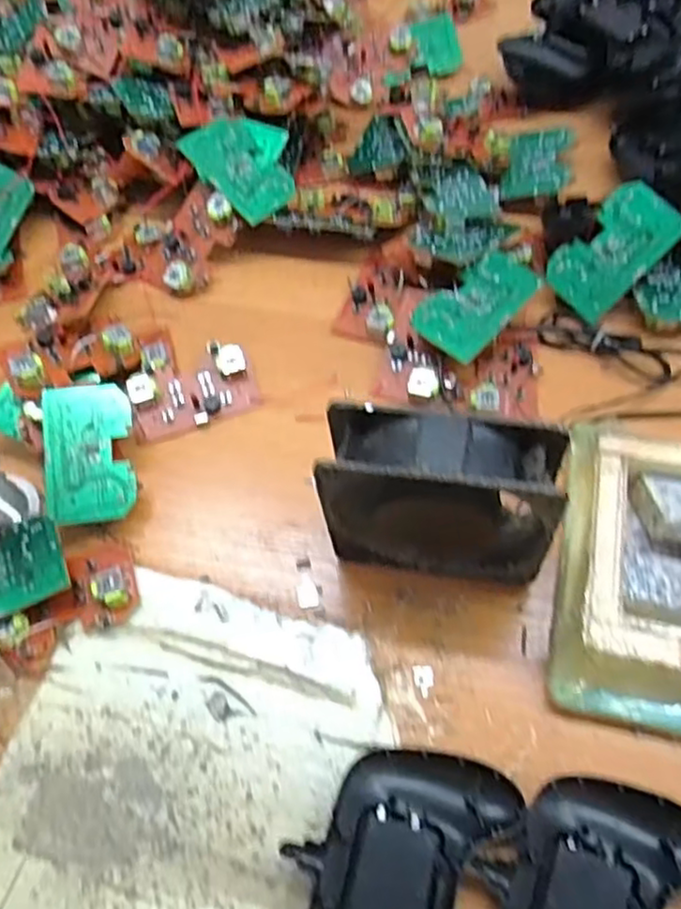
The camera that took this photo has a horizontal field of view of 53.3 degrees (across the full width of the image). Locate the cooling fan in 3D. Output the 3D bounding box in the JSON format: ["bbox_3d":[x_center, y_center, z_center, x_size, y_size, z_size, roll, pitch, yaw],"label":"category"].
[{"bbox_3d":[0.052,0.027,0.373,0.121,0.128,0.045,6,61,9],"label":"cooling fan"}]

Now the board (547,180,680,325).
[{"bbox_3d":[0.197,-0.147,0.491,0.057,0.009,0.094,47,104,11],"label":"board"}]

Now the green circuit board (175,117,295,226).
[{"bbox_3d":[-0.075,-0.238,0.553,0.093,0.009,0.078,44,73,4],"label":"green circuit board"}]

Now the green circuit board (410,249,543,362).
[{"bbox_3d":[0.098,-0.110,0.483,0.055,0.008,0.094,39,75,20],"label":"green circuit board"}]

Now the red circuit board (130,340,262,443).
[{"bbox_3d":[-0.106,-0.045,0.487,0.087,0.021,0.050,-21,60,-7],"label":"red circuit board"}]

